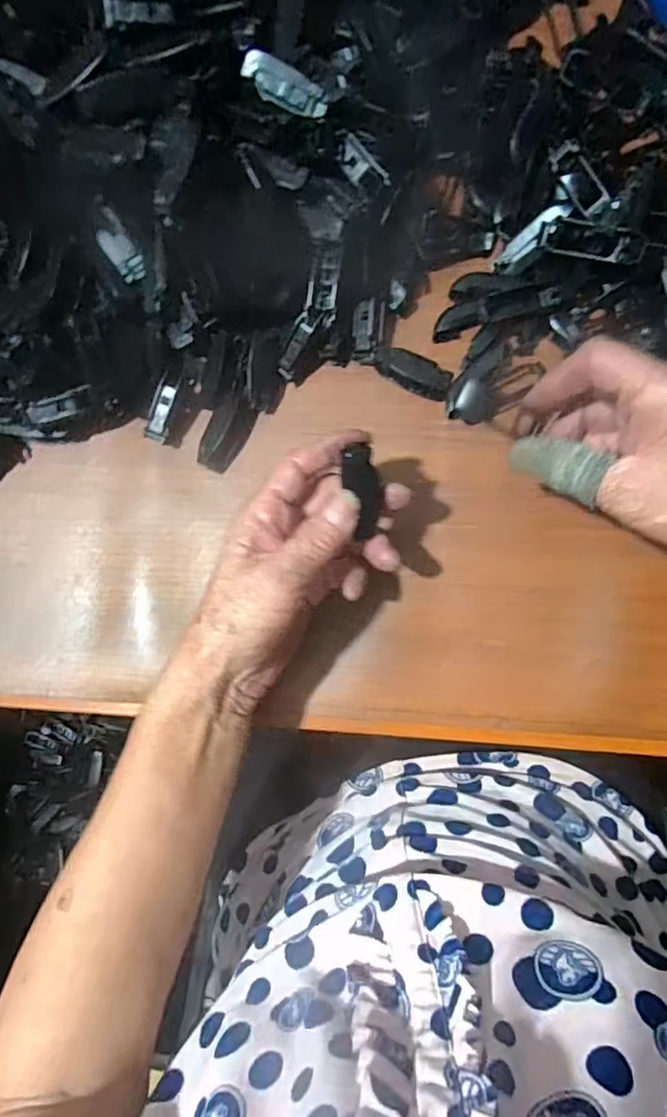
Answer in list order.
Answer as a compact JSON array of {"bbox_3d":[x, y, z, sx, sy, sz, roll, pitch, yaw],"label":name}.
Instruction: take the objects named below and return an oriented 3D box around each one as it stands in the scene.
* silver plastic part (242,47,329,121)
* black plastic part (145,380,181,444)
[{"bbox_3d":[-0.028,-0.261,0.321,0.048,0.013,0.018,27,89,3],"label":"silver plastic part"},{"bbox_3d":[-0.107,-0.093,0.364,0.014,0.007,0.041,26,107,7],"label":"black plastic part"}]

